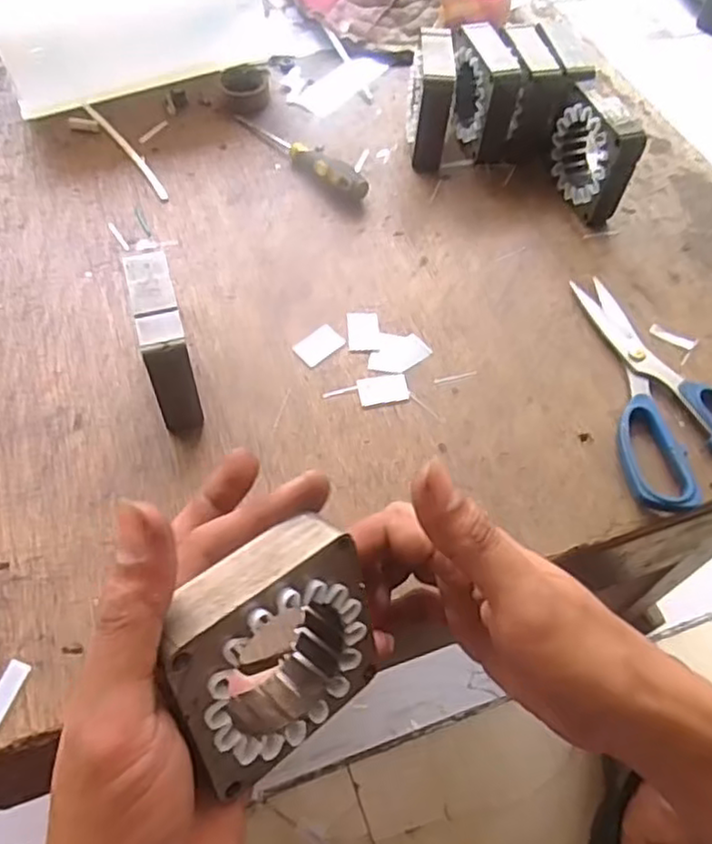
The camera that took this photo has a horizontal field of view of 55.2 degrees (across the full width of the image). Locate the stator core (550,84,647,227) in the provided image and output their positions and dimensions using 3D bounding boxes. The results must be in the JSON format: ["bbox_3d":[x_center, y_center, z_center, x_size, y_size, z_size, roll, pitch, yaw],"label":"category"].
[{"bbox_3d":[0.170,-0.197,0.493,0.022,0.071,0.077,-14,60,-11],"label":"stator core"}]

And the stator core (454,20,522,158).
[{"bbox_3d":[0.098,-0.257,0.529,0.031,0.068,0.069,-10,59,-9],"label":"stator core"}]

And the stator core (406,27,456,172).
[{"bbox_3d":[0.055,-0.250,0.523,0.029,0.074,0.076,4,58,0],"label":"stator core"}]

